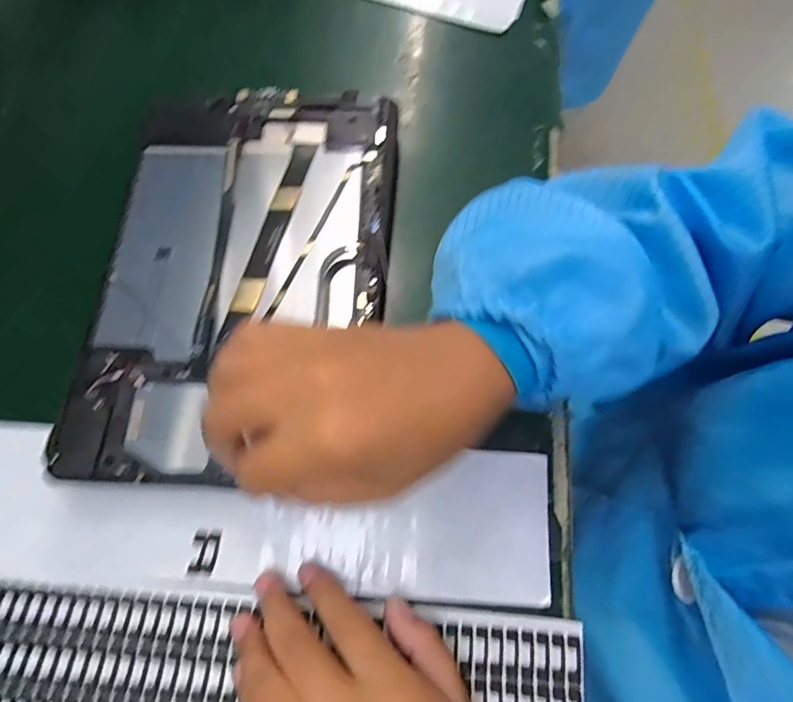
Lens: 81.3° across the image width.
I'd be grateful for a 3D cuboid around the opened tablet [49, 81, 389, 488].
[{"bbox_3d":[-0.082,-0.049,0.253,0.148,0.008,0.232,4,71,2],"label":"opened tablet"}]

